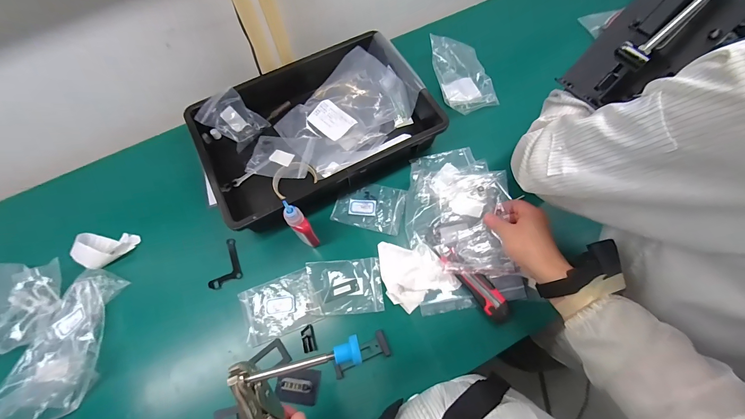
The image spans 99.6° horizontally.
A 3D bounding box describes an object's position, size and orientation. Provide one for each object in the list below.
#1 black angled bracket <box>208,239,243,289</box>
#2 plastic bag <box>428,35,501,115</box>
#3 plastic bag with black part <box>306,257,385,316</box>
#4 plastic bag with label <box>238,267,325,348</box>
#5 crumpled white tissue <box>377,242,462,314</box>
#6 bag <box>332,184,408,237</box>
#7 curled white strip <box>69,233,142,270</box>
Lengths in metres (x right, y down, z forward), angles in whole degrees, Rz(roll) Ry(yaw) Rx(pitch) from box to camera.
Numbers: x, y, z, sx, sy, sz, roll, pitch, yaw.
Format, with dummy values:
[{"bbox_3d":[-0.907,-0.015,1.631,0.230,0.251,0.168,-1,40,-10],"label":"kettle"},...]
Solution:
[{"bbox_3d":[-0.272,0.099,0.573,0.058,0.008,0.082,-20,69,-6],"label":"black angled bracket"},{"bbox_3d":[0.192,-0.297,0.683,0.105,0.031,0.179,-13,78,-4],"label":"plastic bag"},{"bbox_3d":[-0.045,0.131,0.535,0.120,0.024,0.091,-7,68,-1],"label":"plastic bag with black part"},{"bbox_3d":[-0.156,0.163,0.535,0.123,0.005,0.093,-22,69,-7],"label":"plastic bag with label"},{"bbox_3d":[0.070,0.102,0.548,0.112,0.014,0.123,-26,69,-8],"label":"crumpled white tissue"},{"bbox_3d":[-0.004,-0.008,0.602,0.126,0.012,0.092,13,69,7],"label":"bag"},{"bbox_3d":[-0.487,0.072,0.572,0.096,0.033,0.069,-4,68,0],"label":"curled white strip"}]

